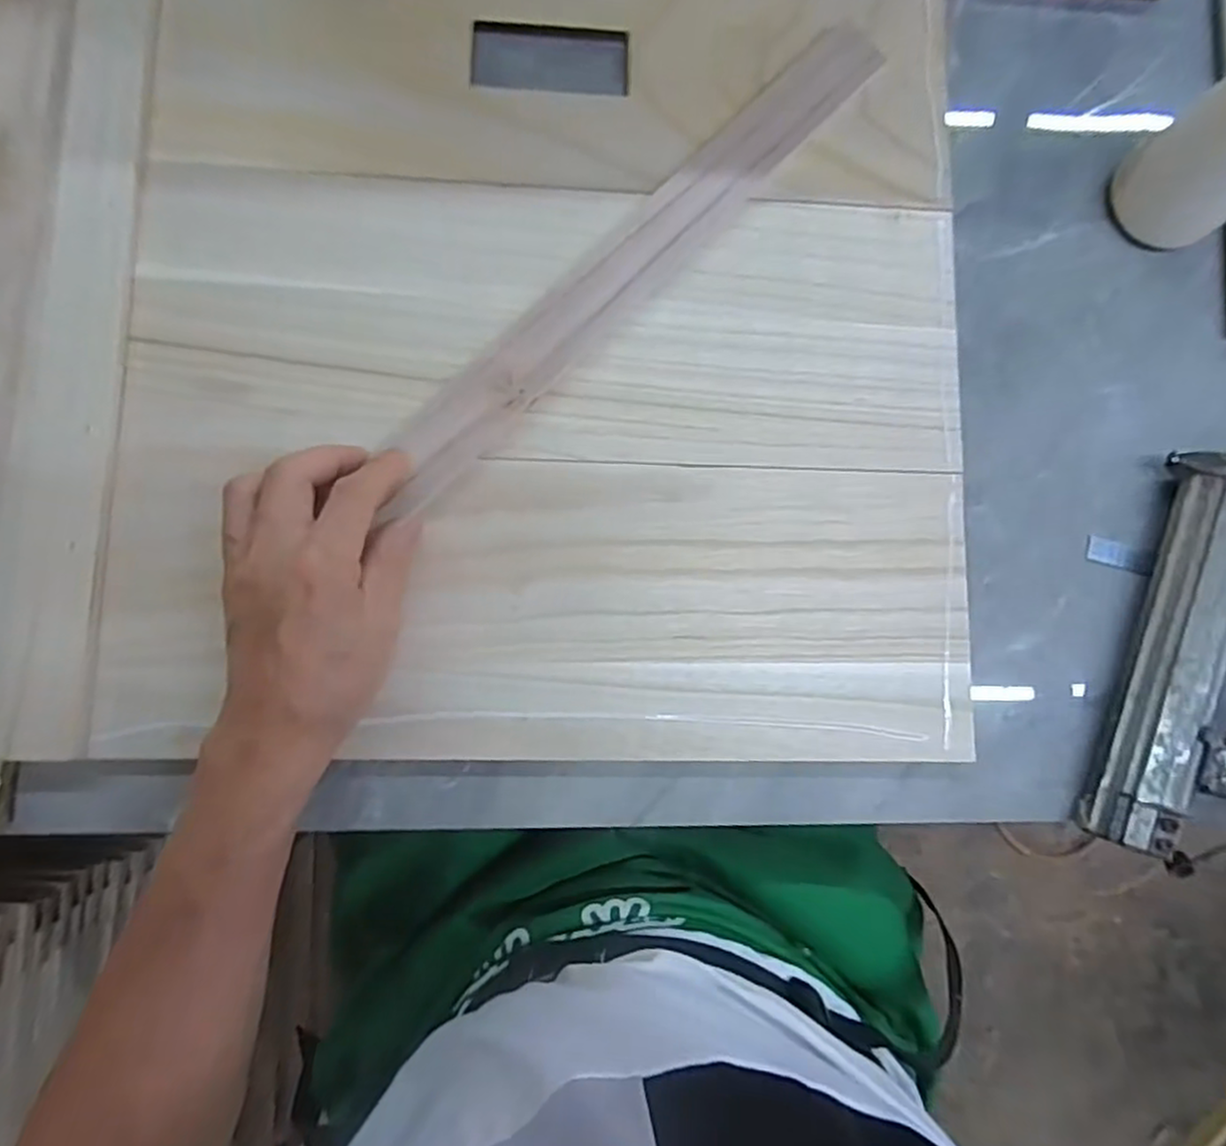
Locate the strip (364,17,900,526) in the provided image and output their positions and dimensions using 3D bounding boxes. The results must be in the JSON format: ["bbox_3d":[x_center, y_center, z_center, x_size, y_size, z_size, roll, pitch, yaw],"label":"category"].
[{"bbox_3d":[0.013,-0.170,0.374,0.035,0.010,0.361,44,82,0],"label":"strip"}]

